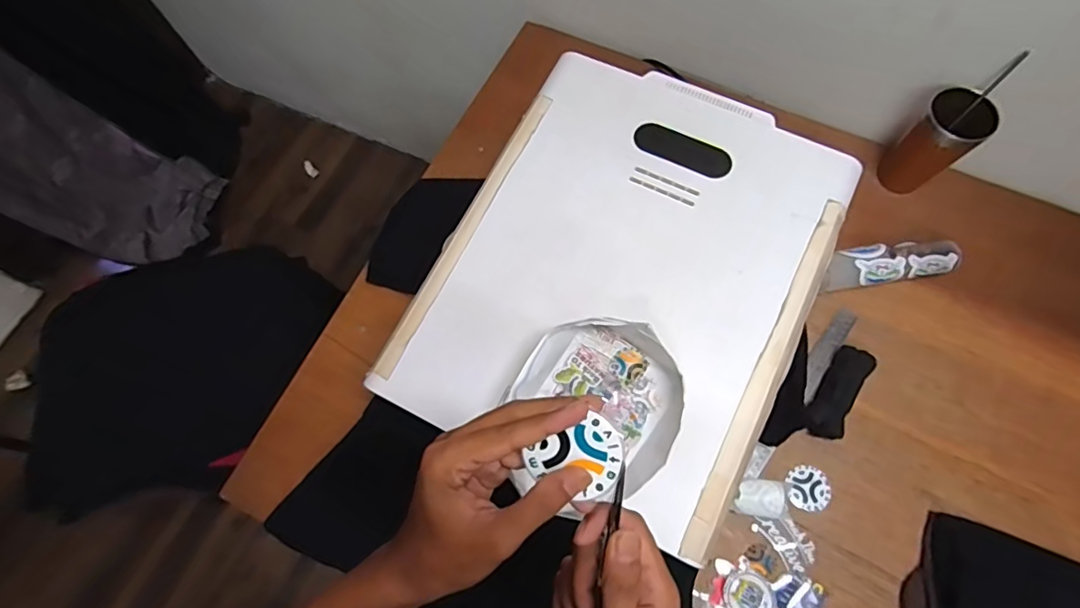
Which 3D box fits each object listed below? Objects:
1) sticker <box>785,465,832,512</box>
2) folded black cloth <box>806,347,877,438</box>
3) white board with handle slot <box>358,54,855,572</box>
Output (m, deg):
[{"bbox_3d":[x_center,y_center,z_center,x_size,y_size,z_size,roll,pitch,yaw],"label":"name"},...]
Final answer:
[{"bbox_3d":[0.344,0.236,0.688,0.054,0.007,0.054,-2,70,6],"label":"sticker"},{"bbox_3d":[0.393,0.116,0.701,0.048,0.025,0.131,35,76,12],"label":"folded black cloth"},{"bbox_3d":[0.100,-0.045,0.609,0.394,0.020,0.494,25,75,9],"label":"white board with handle slot"}]

